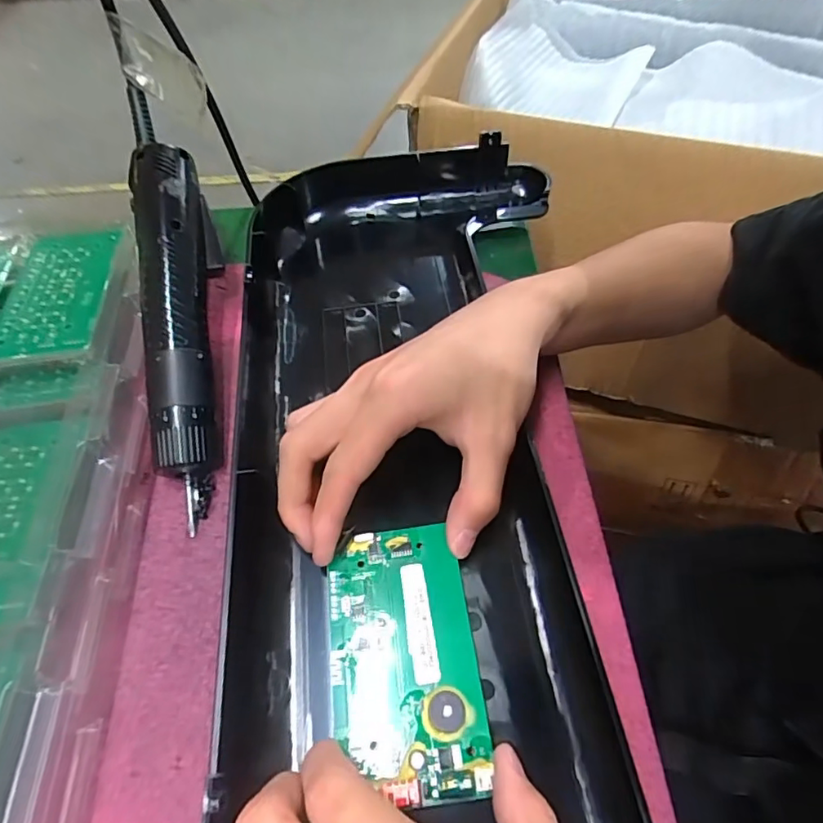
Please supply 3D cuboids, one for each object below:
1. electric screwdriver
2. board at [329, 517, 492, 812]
[{"bbox_3d":[-0.127,-0.052,0.296,0.037,0.027,0.216,-8,77,-8],"label":"electric screwdriver"},{"bbox_3d":[-0.004,0.098,0.223,0.059,0.013,0.104,-4,55,-6],"label":"board"}]

